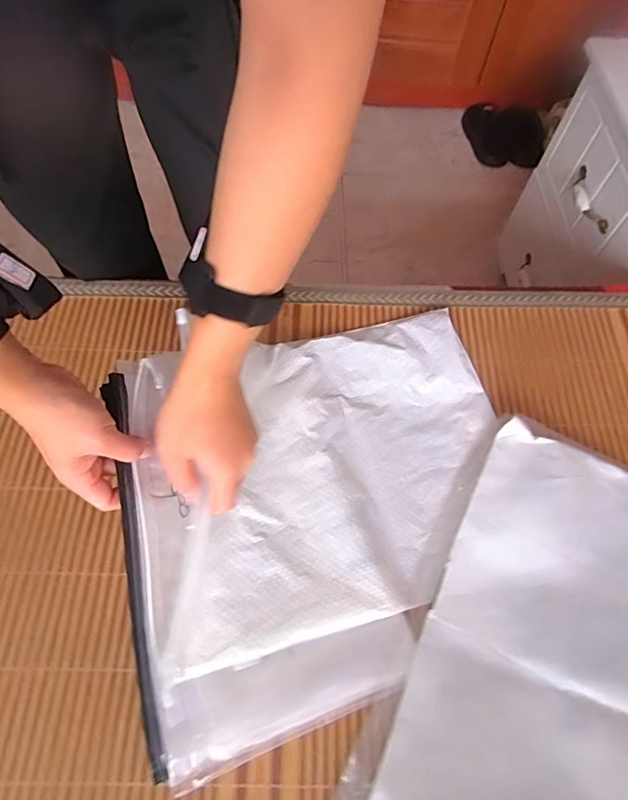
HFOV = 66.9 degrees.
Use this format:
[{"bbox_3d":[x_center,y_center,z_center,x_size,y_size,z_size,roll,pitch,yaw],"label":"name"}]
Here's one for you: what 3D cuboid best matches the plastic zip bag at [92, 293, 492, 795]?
[{"bbox_3d":[0.019,0.069,0.417,0.386,0.131,0.338,-17,65,-10],"label":"plastic zip bag"}]

